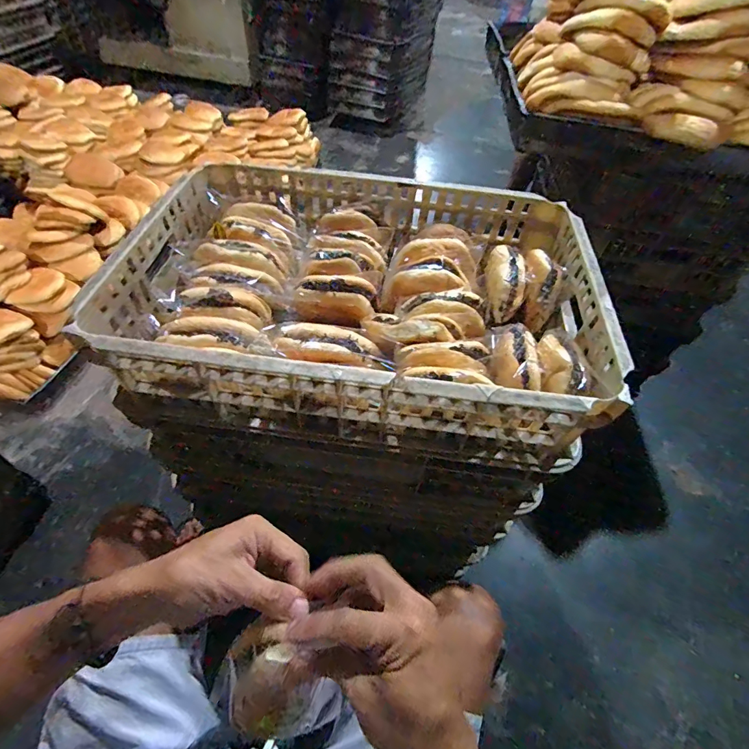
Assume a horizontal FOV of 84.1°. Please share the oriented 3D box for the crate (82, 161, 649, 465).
[{"bbox_3d":[-0.015,-0.119,0.591,0.599,0.131,0.424,7,51,1],"label":"crate"}]

